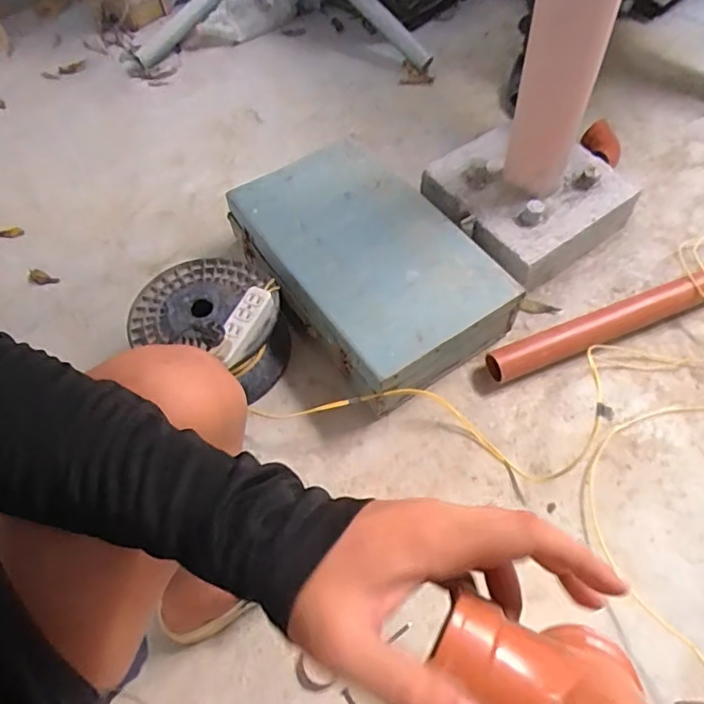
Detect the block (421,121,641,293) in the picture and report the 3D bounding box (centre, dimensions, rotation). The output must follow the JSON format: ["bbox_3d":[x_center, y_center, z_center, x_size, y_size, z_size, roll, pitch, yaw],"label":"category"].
[{"bbox_3d":[0.329,-0.298,1.100,0.321,0.119,0.323,-37,65,-18],"label":"block"}]

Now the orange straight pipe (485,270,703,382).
[{"bbox_3d":[0.529,-0.077,0.993,0.620,0.048,0.062,-20,61,-8],"label":"orange straight pipe"}]

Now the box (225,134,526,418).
[{"bbox_3d":[0.021,-0.163,1.023,0.313,0.121,0.501,-32,64,-16],"label":"box"}]

